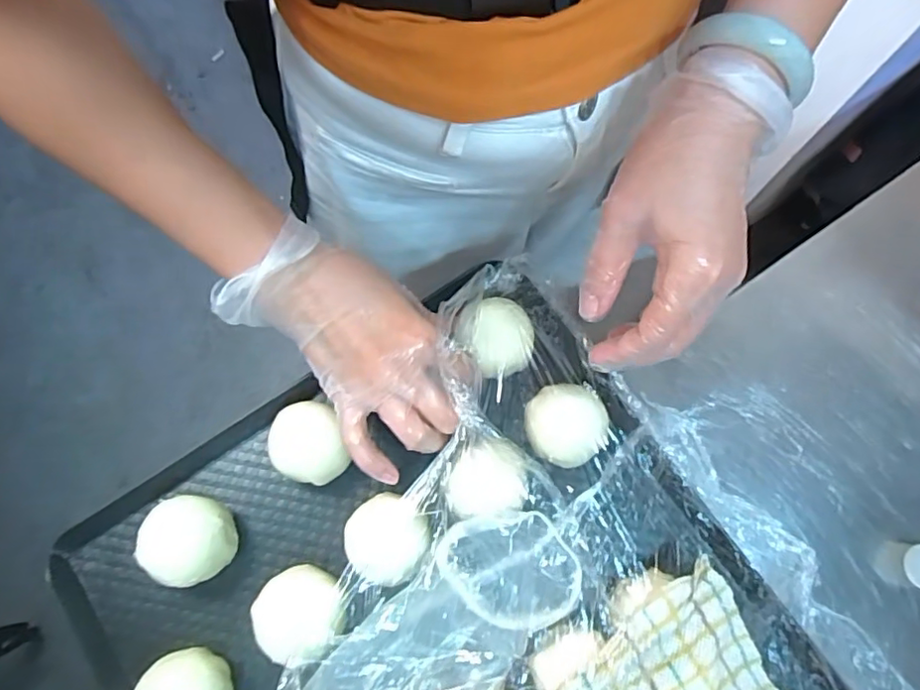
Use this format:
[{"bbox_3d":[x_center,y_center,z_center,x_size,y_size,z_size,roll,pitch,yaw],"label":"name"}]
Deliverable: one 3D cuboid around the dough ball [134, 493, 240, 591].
[{"bbox_3d":[-0.156,0.112,0.347,0.047,0.041,0.045,0,74,-1],"label":"dough ball"}]

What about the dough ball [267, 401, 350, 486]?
[{"bbox_3d":[-0.092,0.063,0.367,0.040,0.034,0.048,-20,75,-6],"label":"dough ball"}]

